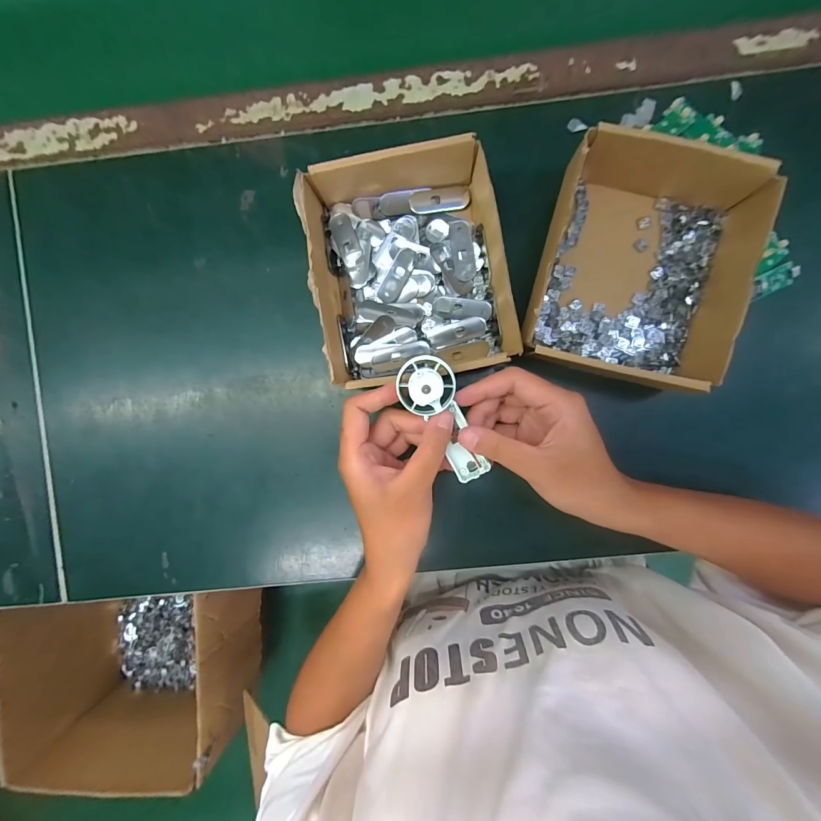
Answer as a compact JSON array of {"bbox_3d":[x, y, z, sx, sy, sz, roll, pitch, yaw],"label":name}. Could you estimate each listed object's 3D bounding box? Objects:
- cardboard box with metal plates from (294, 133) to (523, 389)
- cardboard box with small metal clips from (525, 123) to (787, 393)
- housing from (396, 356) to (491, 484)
[{"bbox_3d":[0.005,-0.111,0.291,0.154,0.053,0.161,-9,92,2],"label":"cardboard box with metal plates"},{"bbox_3d":[0.182,-0.115,0.284,0.144,0.049,0.174,15,93,1],"label":"cardboard box with small metal clips"},{"bbox_3d":[0.024,0.008,0.247,0.036,0.021,0.092,-26,110,3],"label":"housing"}]

